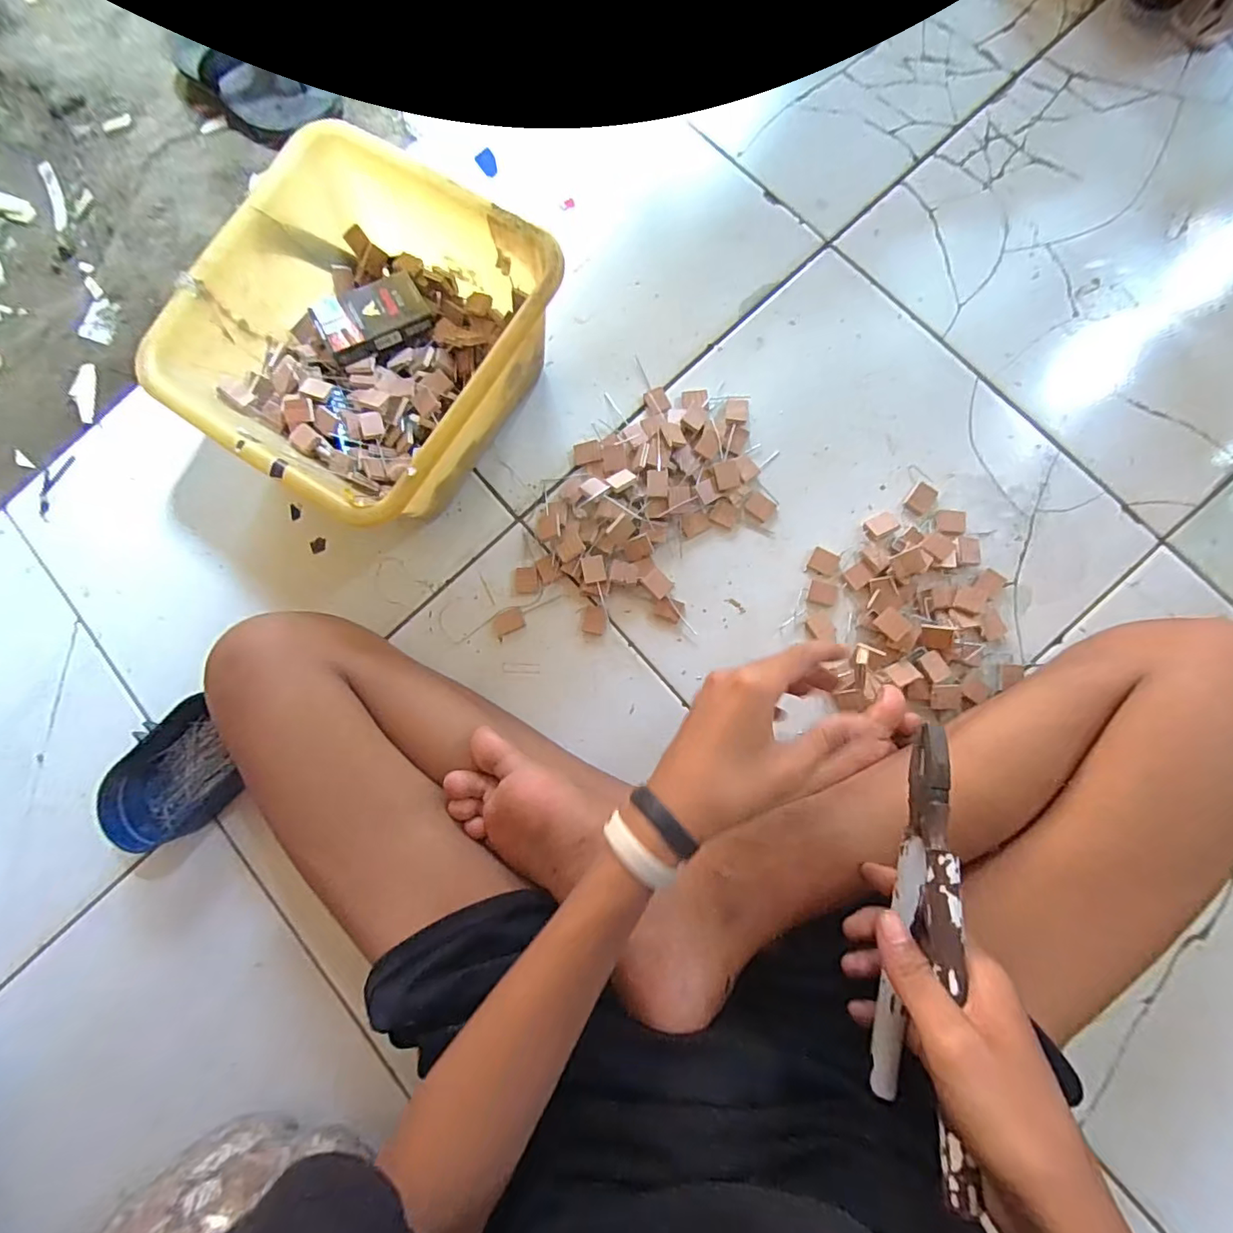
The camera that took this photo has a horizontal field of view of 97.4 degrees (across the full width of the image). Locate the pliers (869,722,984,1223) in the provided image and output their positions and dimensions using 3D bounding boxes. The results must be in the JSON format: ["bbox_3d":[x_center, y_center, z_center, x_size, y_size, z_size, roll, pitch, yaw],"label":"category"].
[{"bbox_3d":[0.173,0.172,0.303,0.019,0.072,0.217,8,77,5],"label":"pliers"}]

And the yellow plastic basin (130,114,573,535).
[{"bbox_3d":[-0.208,-0.226,0.476,0.259,0.124,0.255,32,87,7],"label":"yellow plastic basin"}]

